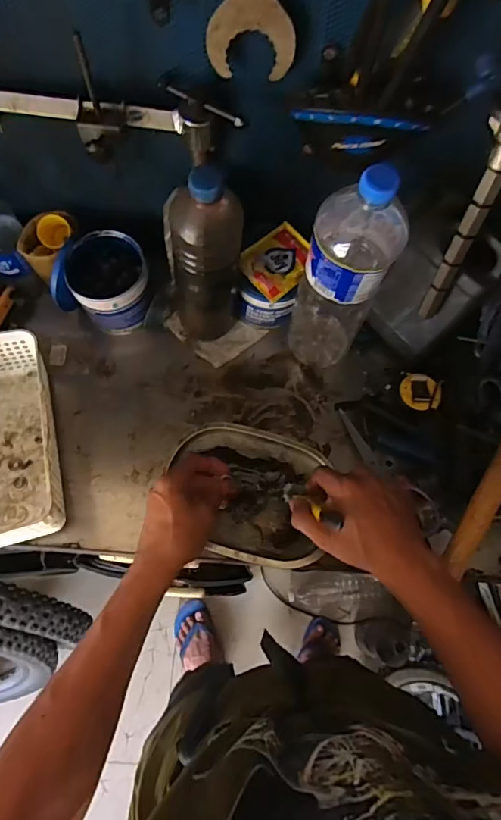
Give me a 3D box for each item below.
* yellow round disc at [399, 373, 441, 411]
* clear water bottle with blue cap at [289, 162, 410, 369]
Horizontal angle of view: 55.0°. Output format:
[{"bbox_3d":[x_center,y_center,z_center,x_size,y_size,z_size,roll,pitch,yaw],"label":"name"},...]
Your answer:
[{"bbox_3d":[0.228,-0.024,0.643,0.052,0.012,0.052,-14,72,-7],"label":"yellow round disc"},{"bbox_3d":[0.104,-0.147,0.544,0.084,0.309,0.103,22,72,6],"label":"clear water bottle with blue cap"}]

